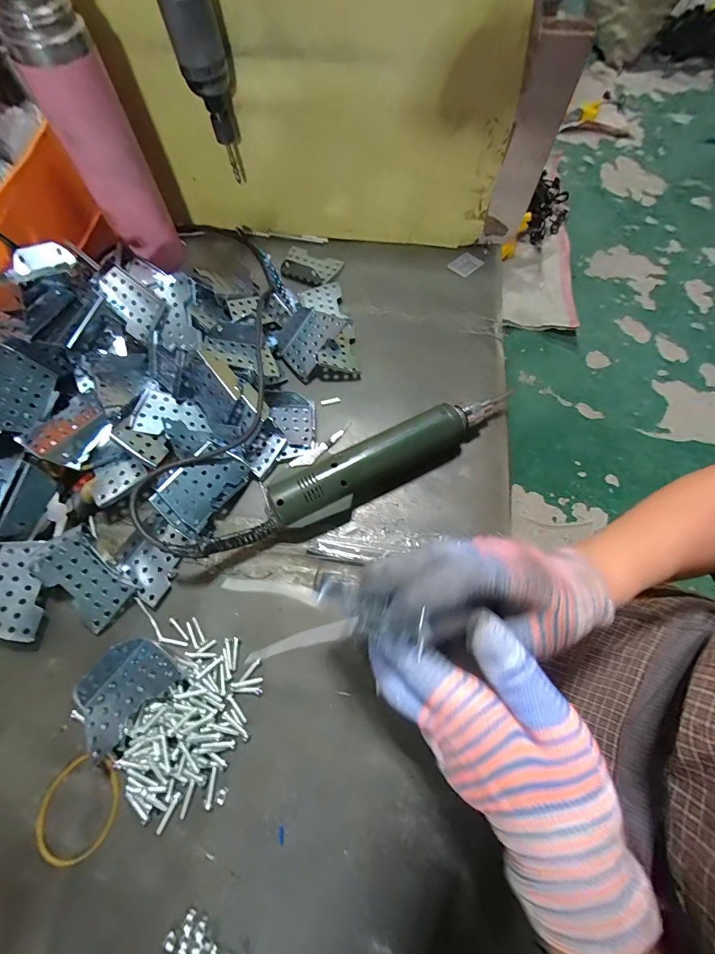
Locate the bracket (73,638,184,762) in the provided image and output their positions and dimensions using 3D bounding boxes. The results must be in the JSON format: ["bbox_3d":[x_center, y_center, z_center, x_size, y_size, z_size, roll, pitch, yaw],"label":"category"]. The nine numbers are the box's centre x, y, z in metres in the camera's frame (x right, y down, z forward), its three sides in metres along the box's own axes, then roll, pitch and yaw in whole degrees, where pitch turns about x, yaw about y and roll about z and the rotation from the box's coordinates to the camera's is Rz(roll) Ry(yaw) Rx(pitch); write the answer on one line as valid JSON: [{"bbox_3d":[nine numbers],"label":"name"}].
[{"bbox_3d":[-0.168,0.148,0.273,0.057,0.020,0.066,39,71,15],"label":"bracket"}]

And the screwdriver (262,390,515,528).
[{"bbox_3d":[0.034,-0.020,0.339,0.235,0.040,0.045,-26,69,-12],"label":"screwdriver"}]

